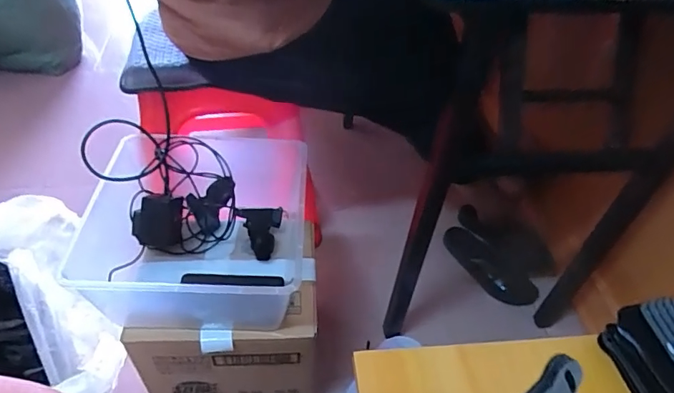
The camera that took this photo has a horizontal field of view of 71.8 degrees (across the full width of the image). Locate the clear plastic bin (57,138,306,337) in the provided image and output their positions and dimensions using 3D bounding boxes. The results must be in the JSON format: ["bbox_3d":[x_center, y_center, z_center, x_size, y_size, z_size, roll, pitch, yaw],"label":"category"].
[{"bbox_3d":[-0.202,0.054,0.733,0.293,0.153,0.275,1,45,-3],"label":"clear plastic bin"}]

